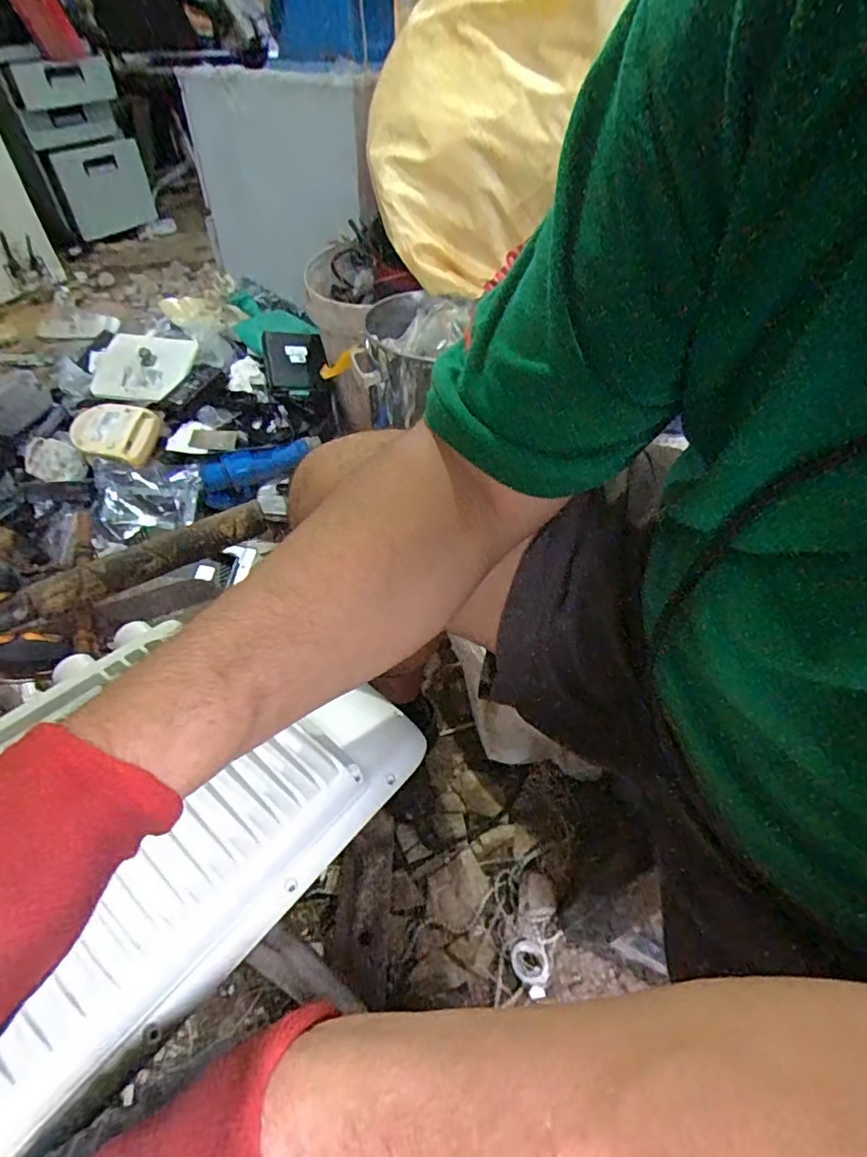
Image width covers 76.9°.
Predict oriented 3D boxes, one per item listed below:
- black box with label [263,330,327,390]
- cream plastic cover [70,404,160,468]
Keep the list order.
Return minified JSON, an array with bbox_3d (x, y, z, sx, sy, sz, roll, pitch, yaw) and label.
[{"bbox_3d":[-0.288,-0.456,1.141,0.129,0.109,0.020,-20,31,-37],"label":"black box with label"},{"bbox_3d":[-0.601,-0.281,1.030,0.150,0.028,0.115,17,76,-4],"label":"cream plastic cover"}]

